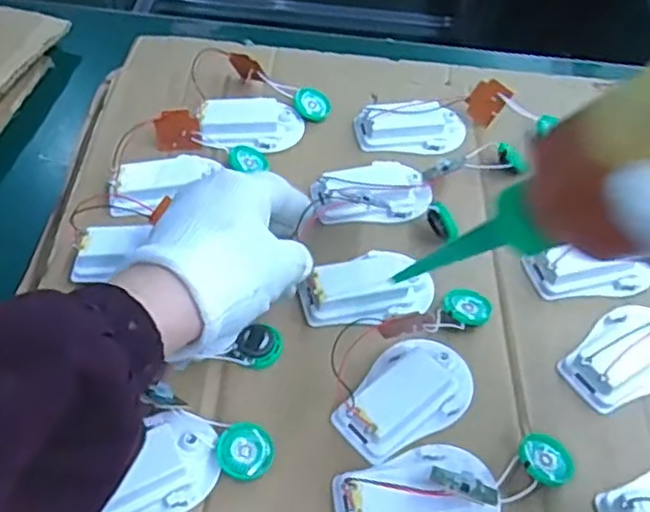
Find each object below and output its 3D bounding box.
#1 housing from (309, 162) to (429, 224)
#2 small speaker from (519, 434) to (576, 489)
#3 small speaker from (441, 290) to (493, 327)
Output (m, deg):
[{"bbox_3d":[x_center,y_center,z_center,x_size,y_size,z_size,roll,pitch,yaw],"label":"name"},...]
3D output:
[{"bbox_3d":[0.032,-0.044,0.472,0.078,0.014,0.042,-6,53,-8],"label":"housing"},{"bbox_3d":[0.113,0.104,0.357,0.031,0.009,0.027,20,56,-9],"label":"small speaker"},{"bbox_3d":[0.085,0.030,0.420,0.027,0.013,0.024,-18,56,-17],"label":"small speaker"}]

